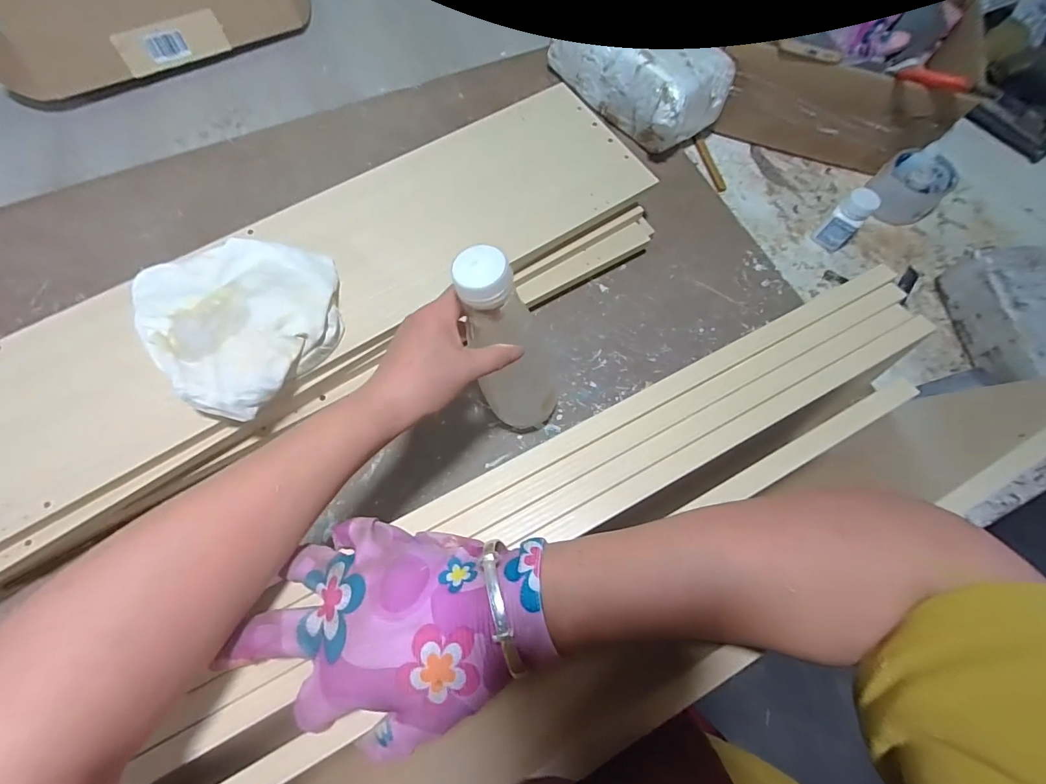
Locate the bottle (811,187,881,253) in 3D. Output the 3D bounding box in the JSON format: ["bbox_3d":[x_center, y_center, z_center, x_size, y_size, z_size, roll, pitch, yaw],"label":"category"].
[{"bbox_3d":[0.423,-0.222,0.577,0.042,0.083,0.033,44,75,12],"label":"bottle"}]

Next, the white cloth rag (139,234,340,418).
[{"bbox_3d":[-0.268,-0.082,0.426,0.173,0.052,0.167,39,74,11],"label":"white cloth rag"}]

